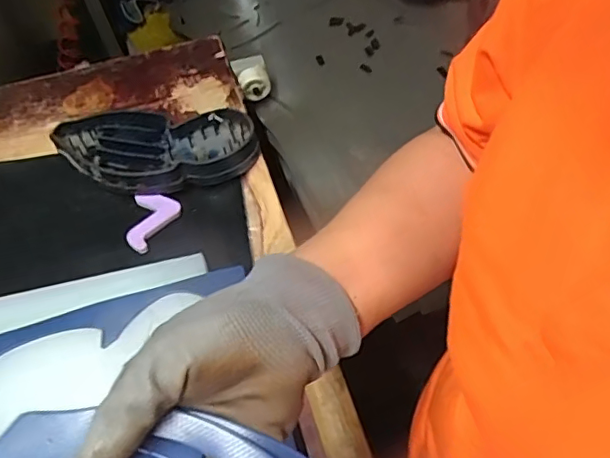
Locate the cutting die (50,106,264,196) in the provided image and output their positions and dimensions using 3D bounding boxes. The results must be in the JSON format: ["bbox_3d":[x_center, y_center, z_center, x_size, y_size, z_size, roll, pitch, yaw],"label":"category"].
[{"bbox_3d":[-0.169,-0.085,0.627,0.230,0.037,0.113,1,54,5],"label":"cutting die"}]

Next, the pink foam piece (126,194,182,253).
[{"bbox_3d":[-0.167,-0.008,0.584,0.052,0.016,0.063,26,59,21],"label":"pink foam piece"}]

